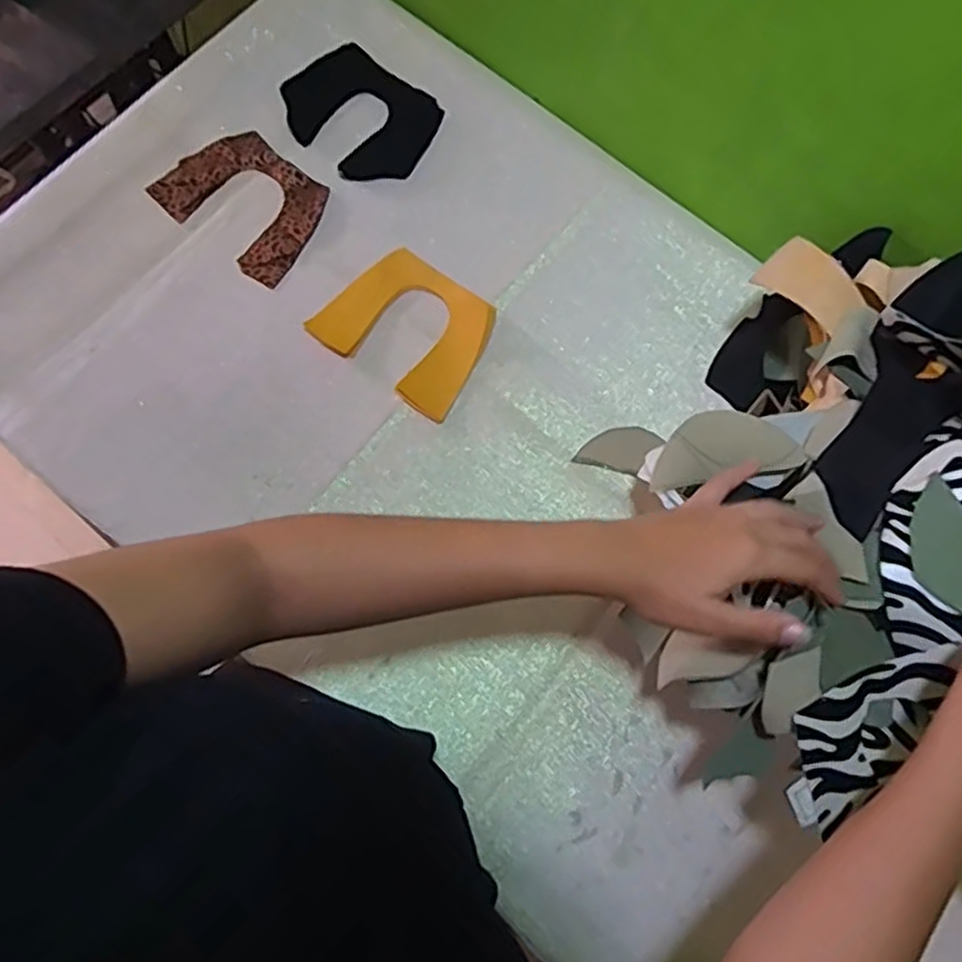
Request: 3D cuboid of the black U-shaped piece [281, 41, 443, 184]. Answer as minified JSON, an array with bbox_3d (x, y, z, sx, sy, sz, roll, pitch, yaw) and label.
[{"bbox_3d":[-0.126,-0.376,0.744,0.156,0.005,0.117,37,79,7],"label":"black U-shaped piece"}]

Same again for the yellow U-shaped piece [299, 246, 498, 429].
[{"bbox_3d":[-0.066,-0.144,0.682,0.152,0.008,0.121,35,79,6],"label":"yellow U-shaped piece"}]

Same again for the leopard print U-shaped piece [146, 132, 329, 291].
[{"bbox_3d":[-0.229,-0.277,0.719,0.158,0.010,0.117,39,79,6],"label":"leopard print U-shaped piece"}]

